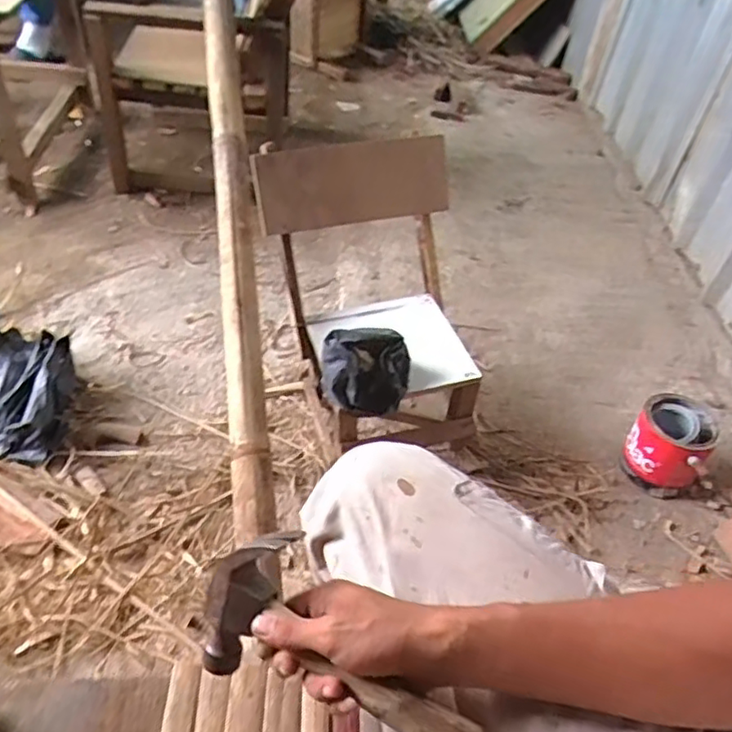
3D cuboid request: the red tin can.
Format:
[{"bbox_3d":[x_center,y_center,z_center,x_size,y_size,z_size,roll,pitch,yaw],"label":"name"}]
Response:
[{"bbox_3d":[0.628,0.166,1.331,0.152,0.151,0.146,30,49,21],"label":"red tin can"}]

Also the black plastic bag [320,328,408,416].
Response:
[{"bbox_3d":[0.001,0.014,1.156,0.162,0.126,0.112,1,46,-6],"label":"black plastic bag"}]

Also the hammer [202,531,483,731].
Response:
[{"bbox_3d":[-0.016,0.186,0.437,0.213,0.113,0.032,10,13,24],"label":"hammer"}]

